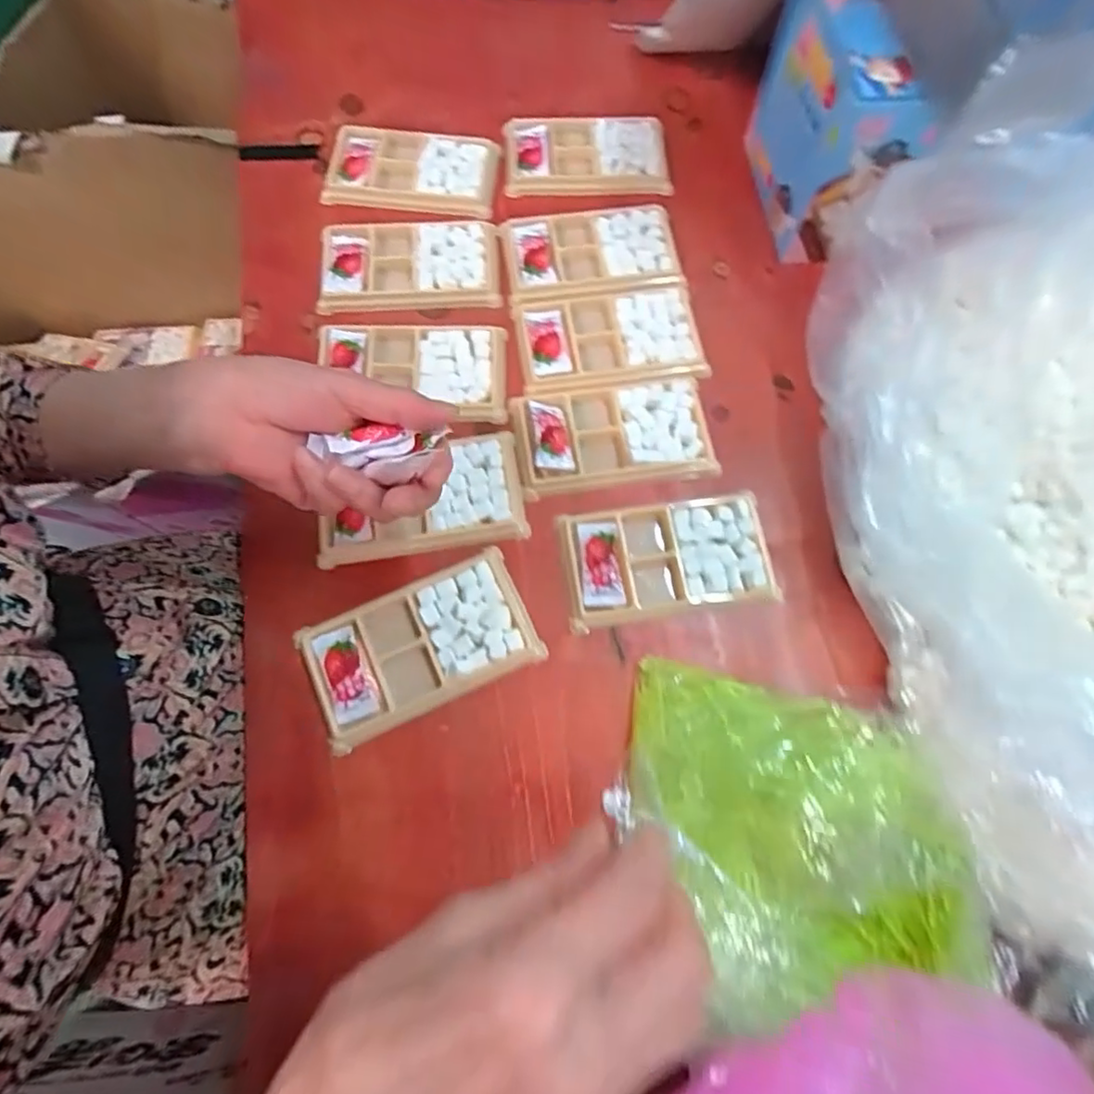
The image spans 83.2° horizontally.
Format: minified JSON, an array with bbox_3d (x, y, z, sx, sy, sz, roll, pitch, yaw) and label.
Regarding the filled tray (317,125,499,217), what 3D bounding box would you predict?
[{"bbox_3d":[-0.112,-0.308,0.506,0.137,0.013,0.079,4,76,1],"label":"filled tray"}]

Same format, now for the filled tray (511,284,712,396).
[{"bbox_3d":[0.046,-0.154,0.457,0.134,0.012,0.083,-8,71,-3],"label":"filled tray"}]

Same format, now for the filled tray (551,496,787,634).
[{"bbox_3d":[0.079,0.008,0.401,0.134,0.019,0.076,-6,71,-3],"label":"filled tray"}]

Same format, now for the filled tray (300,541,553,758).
[{"bbox_3d":[-0.079,0.061,0.383,0.134,0.015,0.077,-27,73,-10],"label":"filled tray"}]

